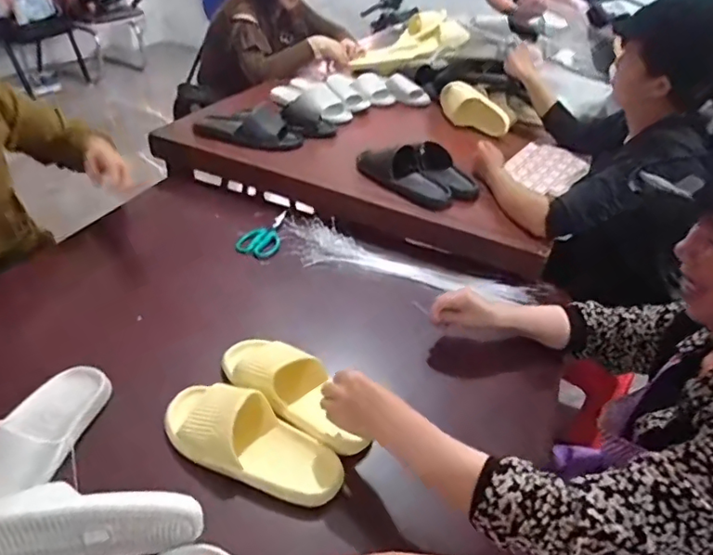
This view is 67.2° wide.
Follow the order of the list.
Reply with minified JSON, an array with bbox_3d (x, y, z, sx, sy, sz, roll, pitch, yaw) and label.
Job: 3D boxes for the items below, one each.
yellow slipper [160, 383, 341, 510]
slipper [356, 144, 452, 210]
[{"bbox_3d":[-0.140,0.211,0.713,0.259,0.070,0.102,17,37,17],"label":"yellow slipper"},{"bbox_3d":[0.118,-0.238,1.222,0.246,0.080,0.081,31,43,32],"label":"slipper"}]

